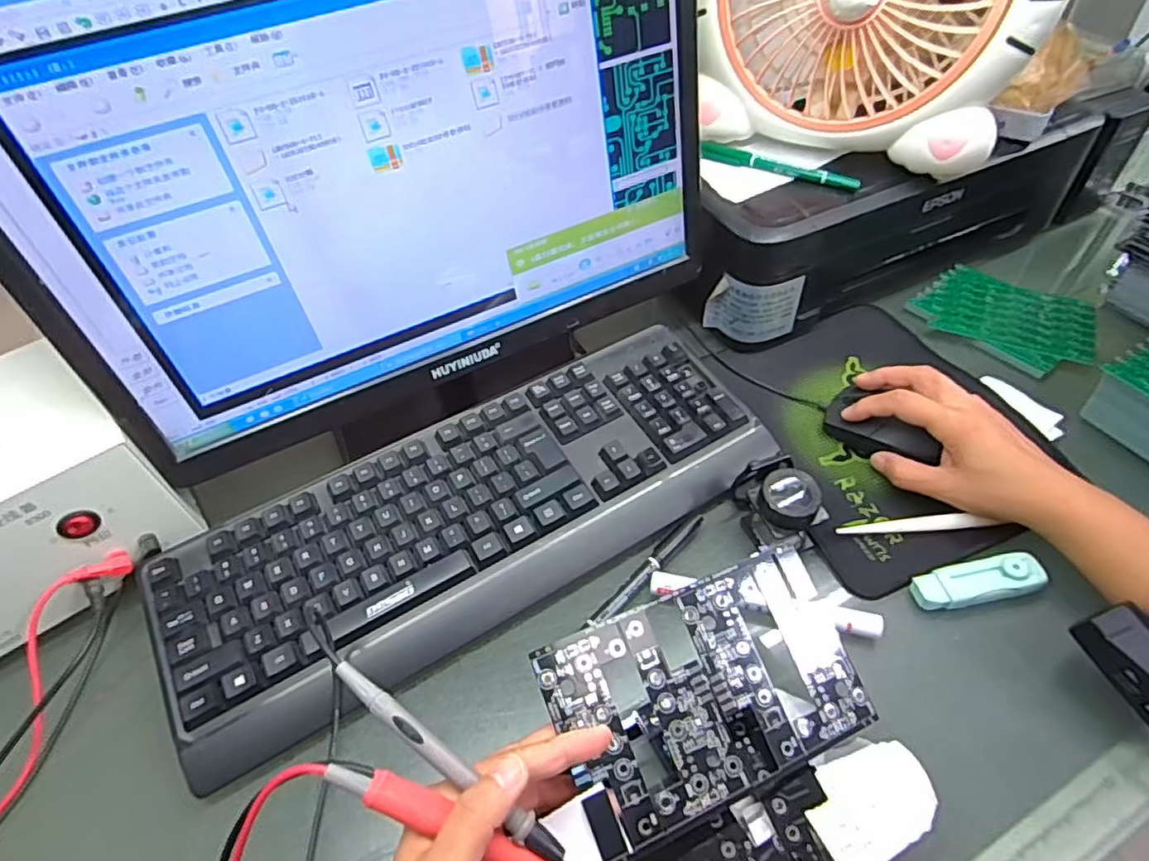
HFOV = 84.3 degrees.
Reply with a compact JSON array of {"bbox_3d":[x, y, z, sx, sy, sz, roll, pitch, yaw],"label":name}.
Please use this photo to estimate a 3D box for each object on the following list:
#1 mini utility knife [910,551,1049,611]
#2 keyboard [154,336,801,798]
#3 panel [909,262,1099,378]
[{"bbox_3d":[0.260,0.097,0.408,0.079,0.014,0.027,-10,49,-4],"label":"mini utility knife"},{"bbox_3d":[-0.064,0.056,0.455,0.428,0.037,0.158,-25,52,-16],"label":"keyboard"},{"bbox_3d":[0.383,-0.101,0.563,0.101,0.008,0.141,-34,53,-20],"label":"panel"}]

